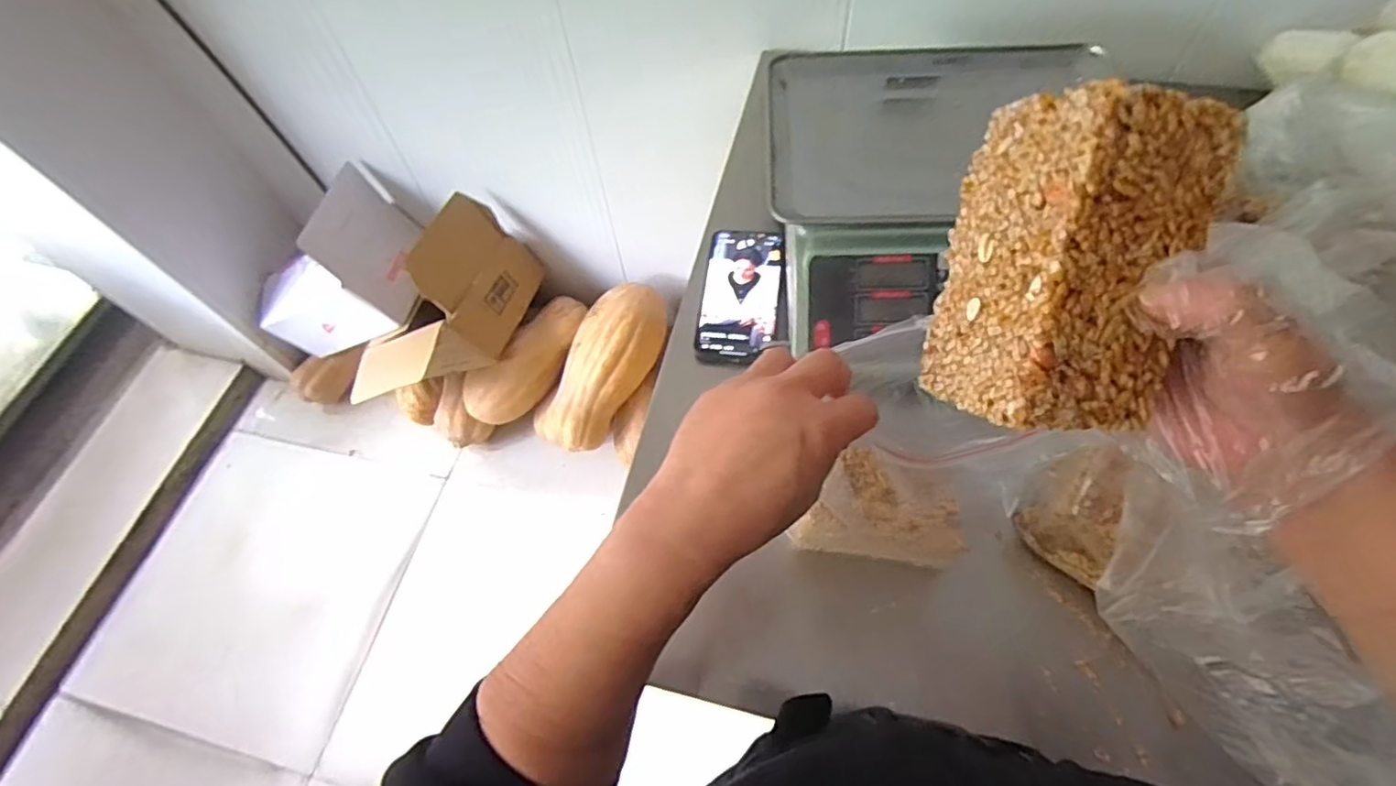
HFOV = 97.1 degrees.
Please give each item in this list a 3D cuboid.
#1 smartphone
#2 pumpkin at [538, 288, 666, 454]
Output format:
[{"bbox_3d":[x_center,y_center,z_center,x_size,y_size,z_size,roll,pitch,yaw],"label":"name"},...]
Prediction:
[{"bbox_3d":[0.048,-0.103,0.630,0.082,0.007,0.164,3,62,6],"label":"smartphone"},{"bbox_3d":[-0.201,-0.059,1.259,0.163,0.128,0.361,30,86,18],"label":"pumpkin"}]

